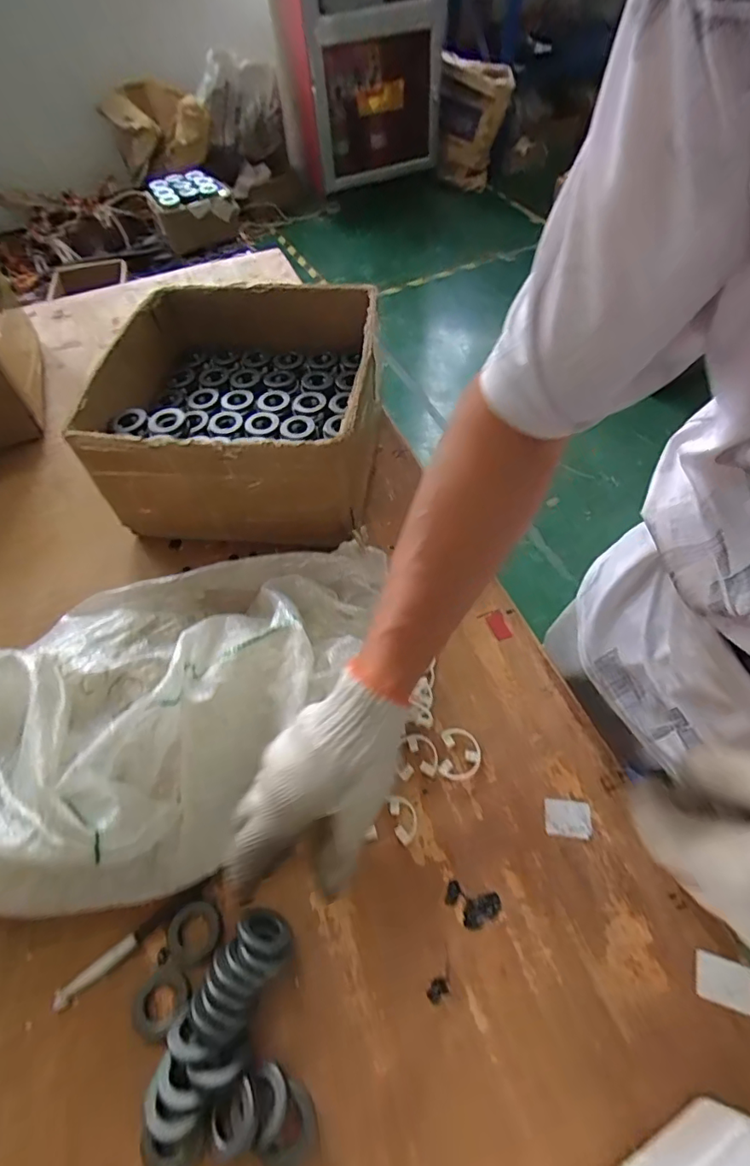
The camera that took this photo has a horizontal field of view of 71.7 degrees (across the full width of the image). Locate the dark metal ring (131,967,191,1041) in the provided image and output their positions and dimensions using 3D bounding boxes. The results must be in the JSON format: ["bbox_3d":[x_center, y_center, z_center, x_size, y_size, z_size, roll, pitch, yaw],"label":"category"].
[{"bbox_3d":[-0.169,0.327,0.407,0.042,0.011,0.044,-2,55,3],"label":"dark metal ring"}]

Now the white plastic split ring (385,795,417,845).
[{"bbox_3d":[0.027,0.214,0.474,0.022,0.005,0.043,-14,55,-6],"label":"white plastic split ring"}]

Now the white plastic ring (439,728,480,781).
[{"bbox_3d":[0.083,0.166,0.504,0.037,0.007,0.050,6,55,8],"label":"white plastic ring"}]

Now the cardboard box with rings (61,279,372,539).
[{"bbox_3d":[-0.165,-0.230,0.682,0.336,0.154,0.336,3,55,6],"label":"cardboard box with rings"}]

